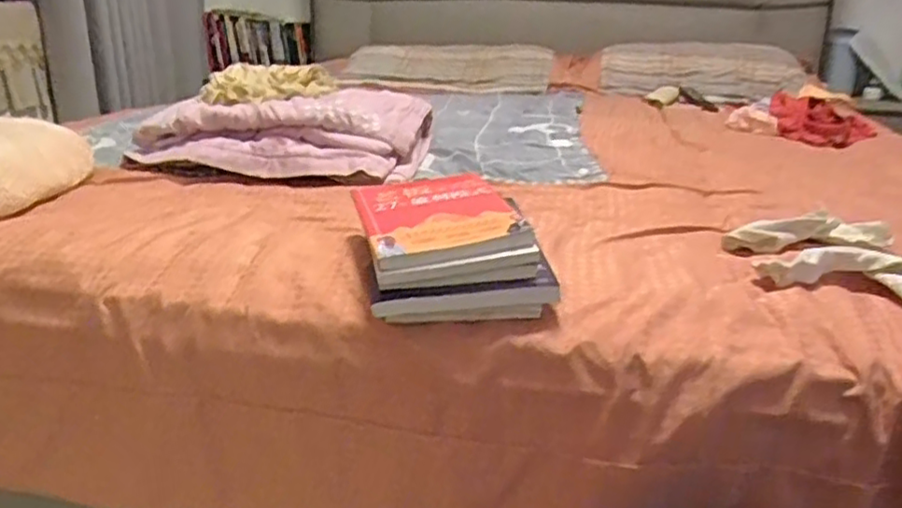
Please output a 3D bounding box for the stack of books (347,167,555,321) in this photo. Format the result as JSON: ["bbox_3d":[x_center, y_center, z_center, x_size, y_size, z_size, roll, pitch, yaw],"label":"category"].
[{"bbox_3d":[-0.007,-0.016,0.685,0.154,0.074,0.211,-3,21,-11],"label":"stack of books"}]

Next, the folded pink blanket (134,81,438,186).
[{"bbox_3d":[-0.266,-0.219,1.156,0.435,0.103,0.331,2,21,4],"label":"folded pink blanket"}]

